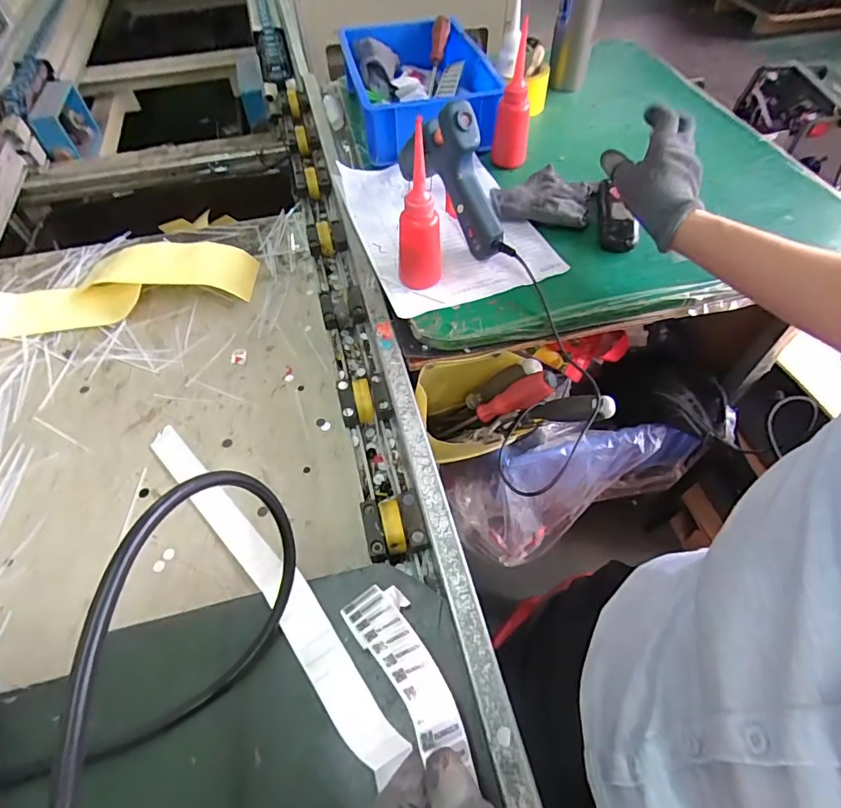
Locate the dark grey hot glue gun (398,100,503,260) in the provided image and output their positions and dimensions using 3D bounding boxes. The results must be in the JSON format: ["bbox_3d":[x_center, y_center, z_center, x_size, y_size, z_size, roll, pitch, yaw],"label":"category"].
[{"bbox_3d":[0.034,-0.268,0.554,0.041,0.137,0.191,-24,57,-14],"label":"dark grey hot glue gun"}]

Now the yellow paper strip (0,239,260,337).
[{"bbox_3d":[-0.442,-0.175,0.692,0.399,0.065,0.138,-17,56,-10],"label":"yellow paper strip"}]

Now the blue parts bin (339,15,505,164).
[{"bbox_3d":[-0.003,-0.486,0.742,0.199,0.115,0.303,-10,55,-5],"label":"blue parts bin"}]

